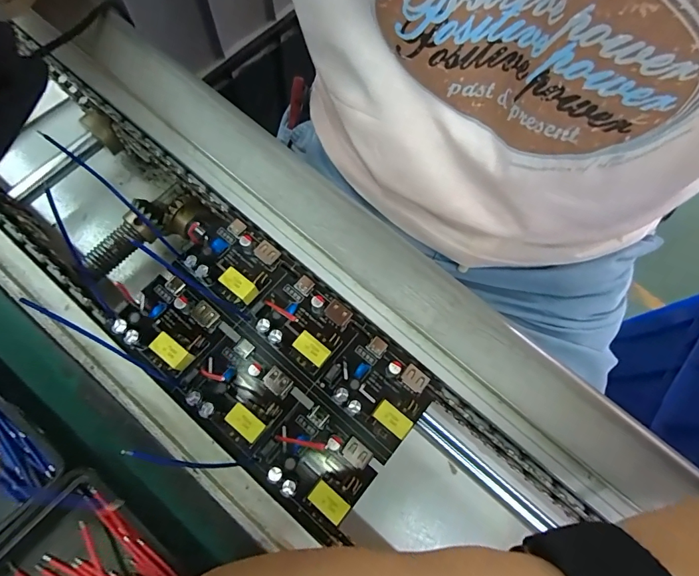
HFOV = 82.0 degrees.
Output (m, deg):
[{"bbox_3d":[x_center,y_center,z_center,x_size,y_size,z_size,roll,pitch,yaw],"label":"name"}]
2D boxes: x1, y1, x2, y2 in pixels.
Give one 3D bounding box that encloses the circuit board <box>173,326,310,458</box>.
[{"bbox_3d":[-0.054,0.049,0.199,0.052,0.017,0.039,37,74,9],"label":"circuit board"}]

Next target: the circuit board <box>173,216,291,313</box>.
[{"bbox_3d":[-0.066,-0.017,0.219,0.053,0.017,0.039,36,74,9],"label":"circuit board"}]

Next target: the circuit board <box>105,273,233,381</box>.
[{"bbox_3d":[-0.094,0.017,0.206,0.049,0.014,0.039,39,75,10],"label":"circuit board"}]

